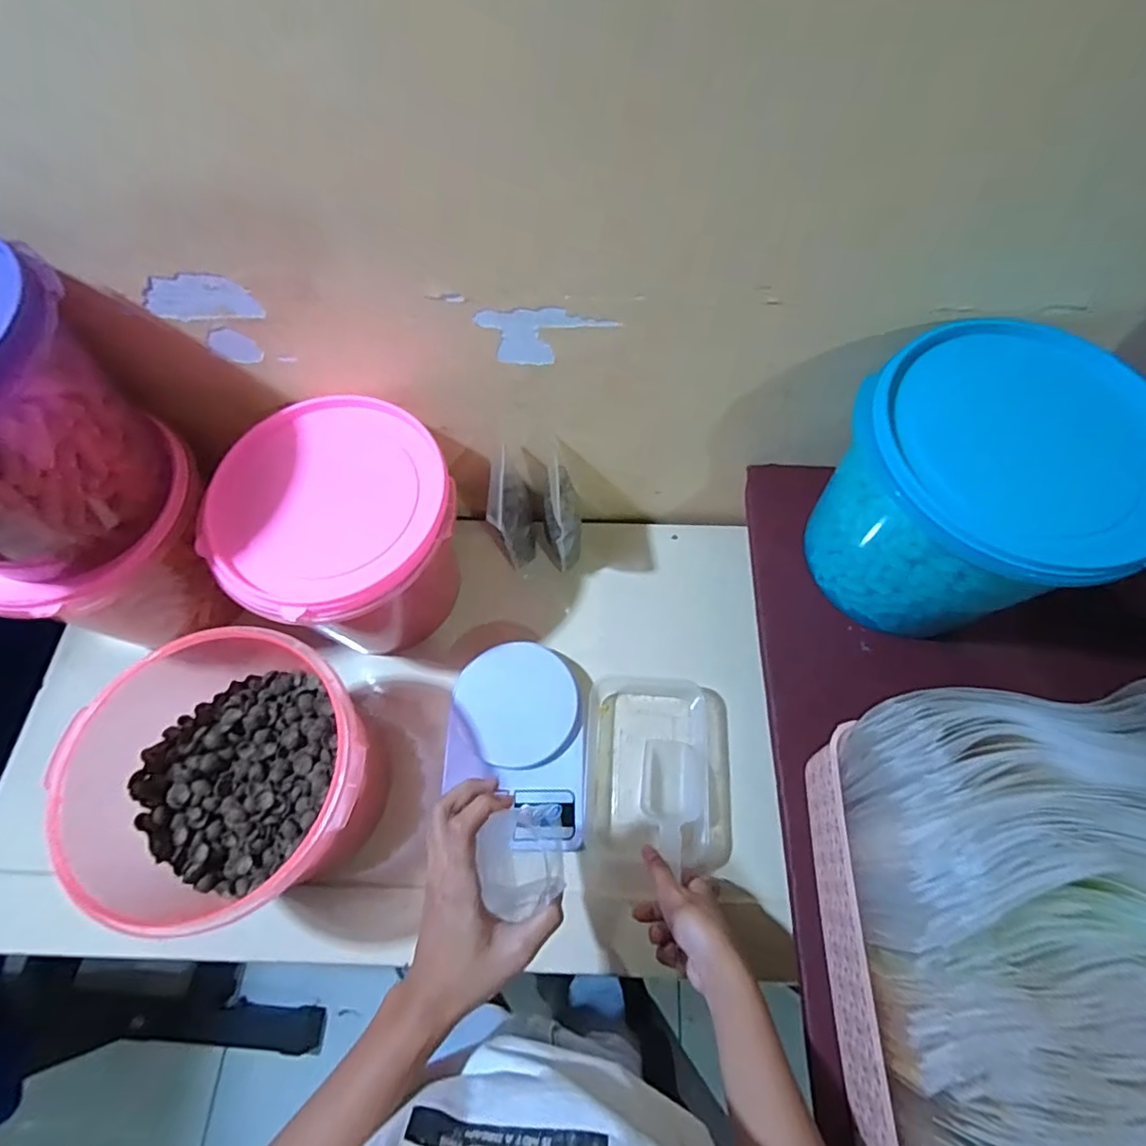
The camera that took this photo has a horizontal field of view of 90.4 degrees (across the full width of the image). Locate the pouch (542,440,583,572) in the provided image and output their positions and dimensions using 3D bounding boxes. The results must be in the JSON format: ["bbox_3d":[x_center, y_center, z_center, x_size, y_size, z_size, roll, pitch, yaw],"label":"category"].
[{"bbox_3d":[-0.012,-0.067,0.628,0.045,0.151,0.095,-6,65,-3],"label":"pouch"}]

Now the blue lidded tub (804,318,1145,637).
[{"bbox_3d":[0.319,-0.054,0.464,0.173,0.186,0.179,0,65,0],"label":"blue lidded tub"}]

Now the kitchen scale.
[{"bbox_3d":[-0.056,0.171,0.578,0.143,0.036,0.193,4,65,2],"label":"kitchen scale"}]

